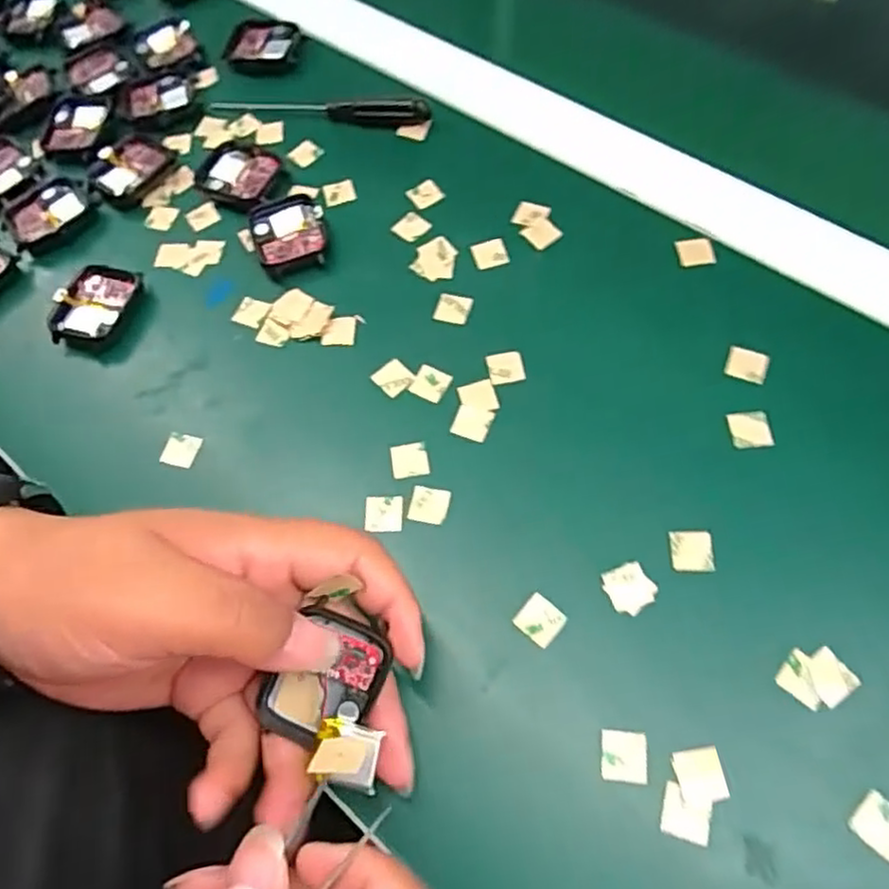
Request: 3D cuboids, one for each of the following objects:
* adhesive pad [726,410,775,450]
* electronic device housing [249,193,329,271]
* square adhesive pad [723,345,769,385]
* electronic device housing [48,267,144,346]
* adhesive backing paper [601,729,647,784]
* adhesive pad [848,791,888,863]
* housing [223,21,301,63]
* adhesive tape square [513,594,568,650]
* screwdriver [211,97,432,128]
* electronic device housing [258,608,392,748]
[{"bbox_3d":[0.130,-0.007,0.297,0.016,0.004,0.016,-6,63,1],"label":"adhesive pad"},{"bbox_3d":[-0.080,-0.108,0.362,0.037,0.010,0.043,-16,64,-4],"label":"electronic device housing"},{"bbox_3d":[0.134,-0.036,0.310,0.017,0.004,0.014,21,67,13],"label":"square adhesive pad"},{"bbox_3d":[-0.176,-0.069,0.352,0.035,0.011,0.045,12,65,9],"label":"electronic device housing"},{"bbox_3d":[0.063,0.110,0.246,0.015,0.004,0.016,4,64,6],"label":"adhesive backing paper"},{"bbox_3d":[0.144,0.126,0.230,0.016,0.004,0.016,40,72,20],"label":"adhesive pad"},{"bbox_3d":[-0.111,-0.247,0.433,0.042,0.011,0.034,8,64,8],"label":"housing"},{"bbox_3d":[0.037,0.067,0.269,0.016,0.004,0.015,38,72,20],"label":"adhesive tape square"},{"bbox_3d":[-0.071,-0.196,0.404,0.130,0.012,0.017,10,65,9],"label":"screwdriver"},{"bbox_3d":[-0.040,0.080,0.238,0.034,0.011,0.042,19,89,12],"label":"electronic device housing"}]

